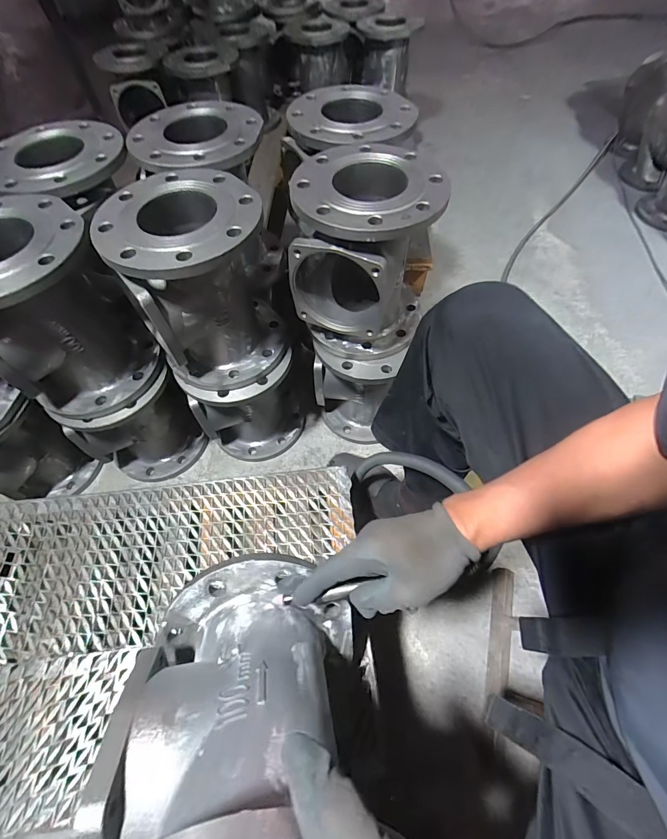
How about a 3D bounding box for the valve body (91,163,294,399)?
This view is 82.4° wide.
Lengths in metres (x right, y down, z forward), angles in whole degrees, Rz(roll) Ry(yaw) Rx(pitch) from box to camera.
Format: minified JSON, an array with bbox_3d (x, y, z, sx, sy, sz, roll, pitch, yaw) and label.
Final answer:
[{"bbox_3d":[-0.199,-0.198,0.601,0.210,0.261,0.226,-25,62,-13],"label":"valve body"}]

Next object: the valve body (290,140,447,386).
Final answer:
[{"bbox_3d":[0.049,-0.245,0.622,0.209,0.262,0.233,15,60,10],"label":"valve body"}]

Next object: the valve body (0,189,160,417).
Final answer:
[{"bbox_3d":[-0.426,-0.155,0.580,0.211,0.249,0.207,37,66,21],"label":"valve body"}]

